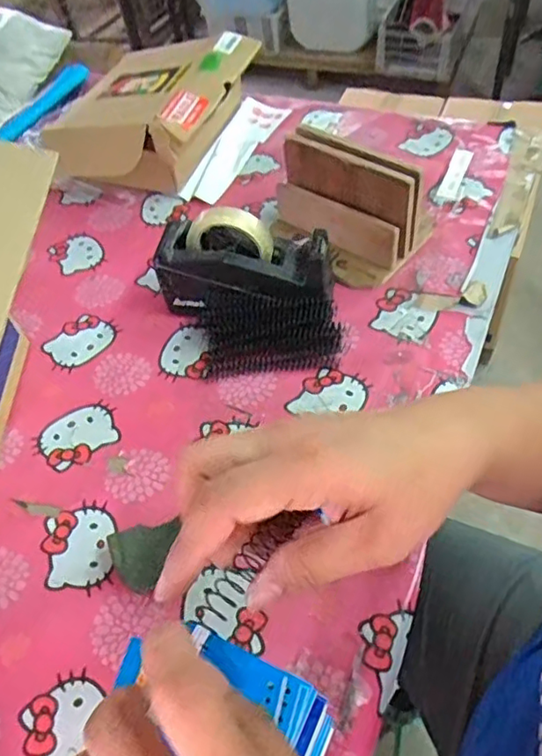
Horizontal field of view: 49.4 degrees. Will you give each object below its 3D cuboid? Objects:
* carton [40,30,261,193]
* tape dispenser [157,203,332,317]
[{"bbox_3d":[-0.190,-0.410,0.916,0.265,0.130,0.267,15,56,18],"label":"carton"},{"bbox_3d":[-0.031,-0.129,0.696,0.203,0.120,0.076,5,54,11],"label":"tape dispenser"}]

